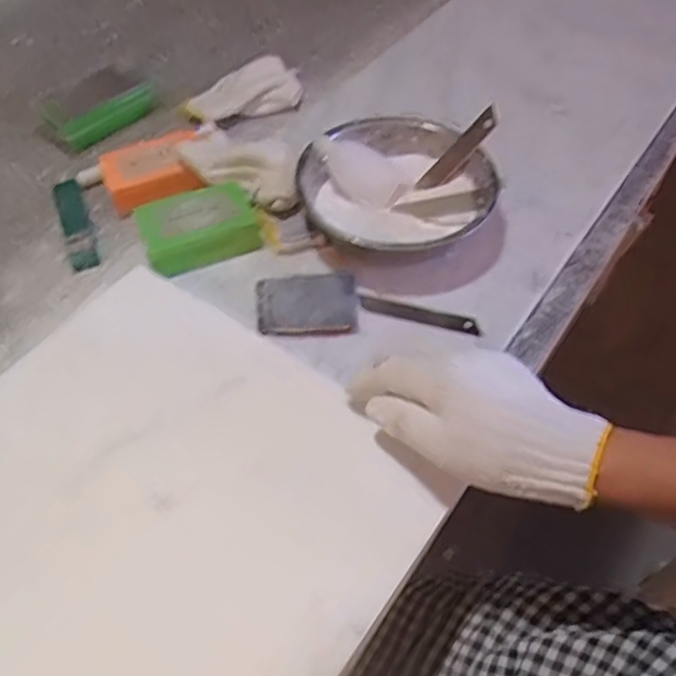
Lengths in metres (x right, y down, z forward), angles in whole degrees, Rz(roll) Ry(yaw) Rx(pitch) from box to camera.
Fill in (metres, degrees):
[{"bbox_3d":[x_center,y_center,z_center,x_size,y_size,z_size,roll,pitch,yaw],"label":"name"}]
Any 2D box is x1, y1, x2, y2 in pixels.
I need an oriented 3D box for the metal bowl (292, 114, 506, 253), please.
[{"bbox_3d":[0.049,-0.123,0.588,0.153,0.056,0.141,-1,53,1],"label":"metal bowl"}]

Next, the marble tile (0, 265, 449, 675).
[{"bbox_3d":[-0.126,0.115,0.412,0.293,0.015,0.306,29,59,21],"label":"marble tile"}]

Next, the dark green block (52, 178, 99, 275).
[{"bbox_3d":[-0.231,-0.101,0.607,0.024,0.008,0.111,-19,55,-13],"label":"dark green block"}]

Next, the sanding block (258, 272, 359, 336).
[{"bbox_3d":[-0.024,-0.025,0.539,0.077,0.010,0.058,-2,53,0],"label":"sanding block"}]

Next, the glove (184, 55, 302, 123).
[{"bbox_3d":[-0.093,-0.251,0.714,0.121,0.021,0.061,-31,58,-20],"label":"glove"}]

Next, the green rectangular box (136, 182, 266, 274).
[{"bbox_3d":[-0.116,-0.090,0.578,0.100,0.035,0.065,-21,55,-14],"label":"green rectangular box"}]

